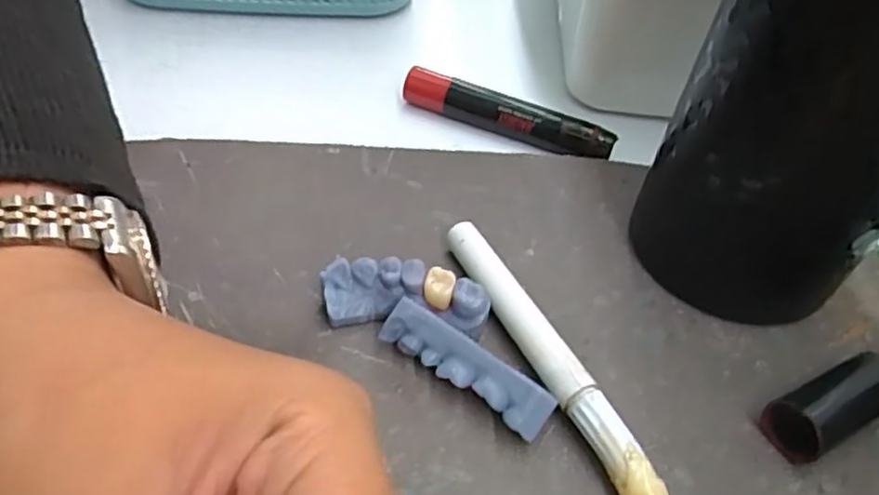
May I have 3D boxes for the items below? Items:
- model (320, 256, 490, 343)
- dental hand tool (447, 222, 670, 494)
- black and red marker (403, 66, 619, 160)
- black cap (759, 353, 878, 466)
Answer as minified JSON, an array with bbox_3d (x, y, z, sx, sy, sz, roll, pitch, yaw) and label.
[{"bbox_3d":[-0.010,0.015,0.201,0.050,0.014,0.015,10,46,2],"label":"model"},{"bbox_3d":[0.030,0.032,0.195,0.011,0.014,0.104,-17,51,-22],"label":"dental hand tool"},{"bbox_3d":[0.027,-0.054,0.272,0.088,0.013,0.013,20,48,11],"label":"black and red marker"},{"bbox_3d":[0.113,0.045,0.189,0.041,0.018,0.016,-18,52,-23],"label":"black cap"}]

